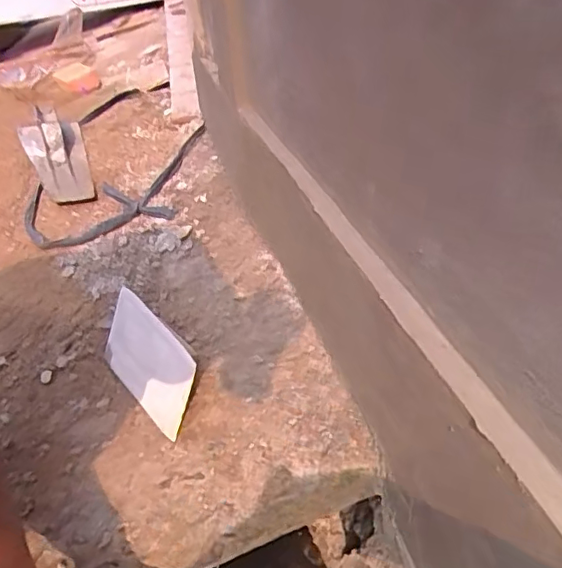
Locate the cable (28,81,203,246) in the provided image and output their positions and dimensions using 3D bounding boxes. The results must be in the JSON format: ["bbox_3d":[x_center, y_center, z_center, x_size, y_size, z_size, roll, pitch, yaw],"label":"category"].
[{"bbox_3d":[-0.253,-0.247,1.012,0.239,0.052,0.630,-4,35,1],"label":"cable"}]

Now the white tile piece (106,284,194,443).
[{"bbox_3d":[-0.132,0.074,0.558,0.006,0.087,0.157,5,20,-41],"label":"white tile piece"}]

